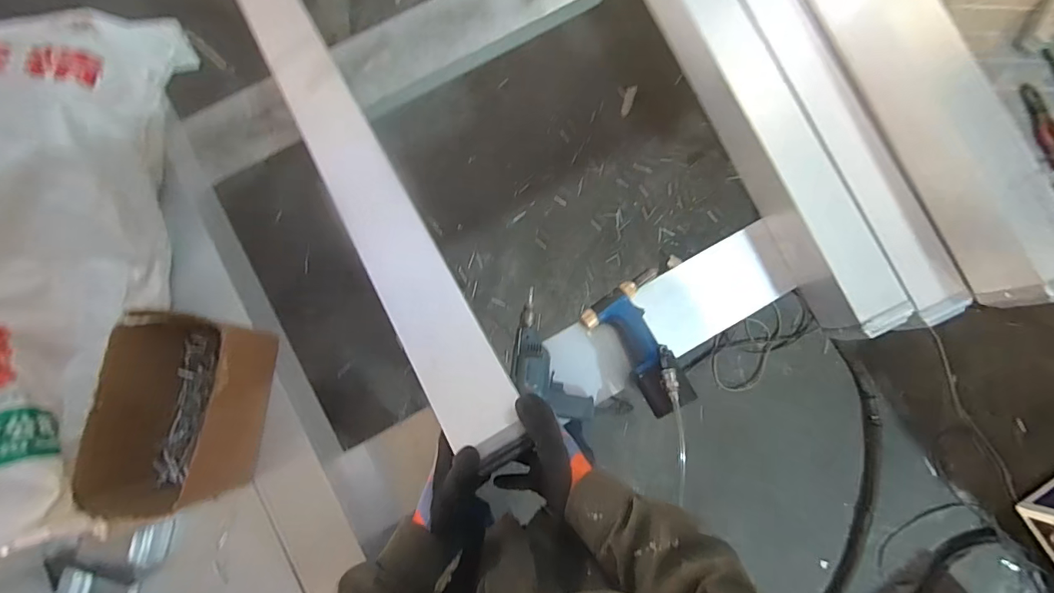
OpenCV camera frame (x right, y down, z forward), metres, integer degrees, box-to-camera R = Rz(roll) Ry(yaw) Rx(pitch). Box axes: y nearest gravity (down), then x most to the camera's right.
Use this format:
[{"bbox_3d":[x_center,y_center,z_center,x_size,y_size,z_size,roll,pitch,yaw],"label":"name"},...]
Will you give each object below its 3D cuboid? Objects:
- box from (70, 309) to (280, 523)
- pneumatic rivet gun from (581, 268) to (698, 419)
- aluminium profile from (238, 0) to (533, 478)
[{"bbox_3d":[-0.474,0.158,0.626,0.153,0.139,0.250,10,81,0],"label":"box"},{"bbox_3d":[0.204,0.081,0.790,0.149,0.079,0.244,-23,65,1],"label":"pneumatic rivet gun"},{"bbox_3d":[-0.284,-0.237,0.692,0.101,0.030,1.059,-31,72,1],"label":"aluminium profile"}]

